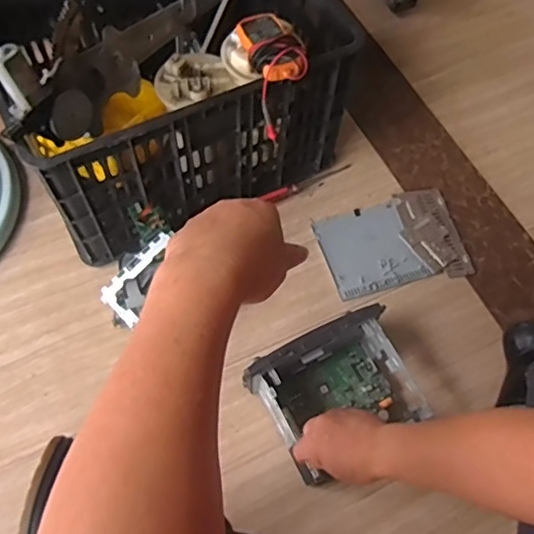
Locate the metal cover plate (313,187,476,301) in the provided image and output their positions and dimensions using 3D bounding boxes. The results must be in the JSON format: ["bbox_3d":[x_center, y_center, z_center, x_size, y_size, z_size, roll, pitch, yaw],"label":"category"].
[{"bbox_3d":[0.214,-0.047,0.970,0.237,0.021,0.170,-10,63,-8],"label":"metal cover plate"}]

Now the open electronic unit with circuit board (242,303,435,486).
[{"bbox_3d":[0.099,0.175,0.784,0.193,0.114,0.155,-22,66,-14],"label":"open electronic unit with circuit board"}]

